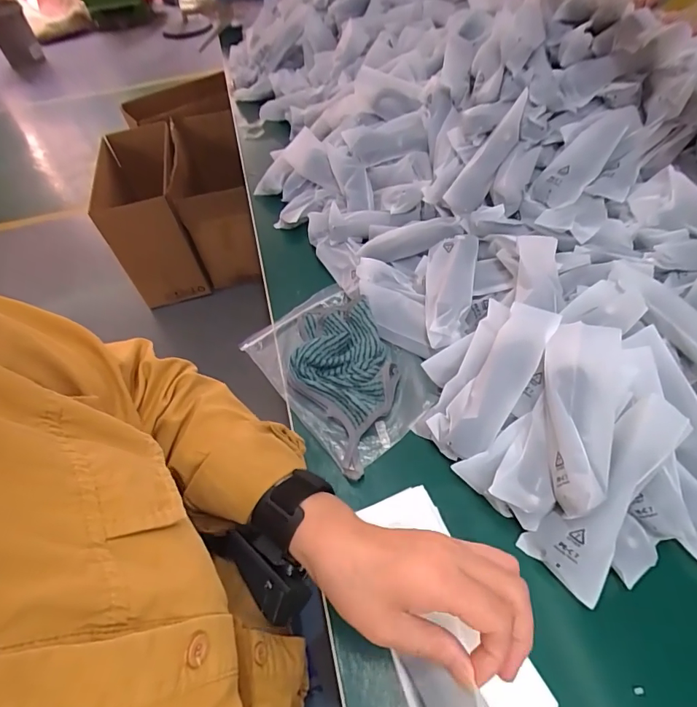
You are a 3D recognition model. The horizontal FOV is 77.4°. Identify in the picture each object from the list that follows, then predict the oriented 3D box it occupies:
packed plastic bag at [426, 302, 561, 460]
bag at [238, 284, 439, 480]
[{"bbox_3d":[0.130,0.023,0.387,0.052,0.023,0.147,33,91,27],"label":"packed plastic bag"},{"bbox_3d":[-0.010,0.008,0.471,0.139,0.033,0.215,-34,57,-19],"label":"bag"}]

